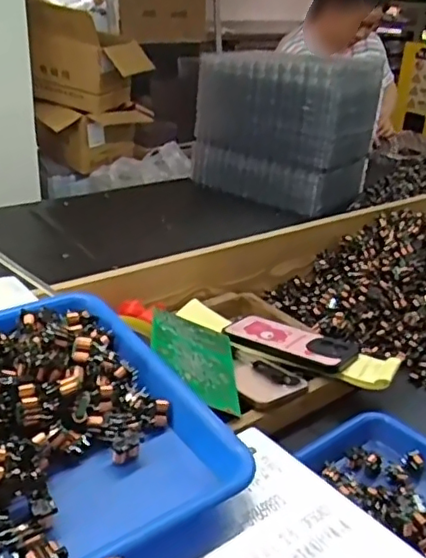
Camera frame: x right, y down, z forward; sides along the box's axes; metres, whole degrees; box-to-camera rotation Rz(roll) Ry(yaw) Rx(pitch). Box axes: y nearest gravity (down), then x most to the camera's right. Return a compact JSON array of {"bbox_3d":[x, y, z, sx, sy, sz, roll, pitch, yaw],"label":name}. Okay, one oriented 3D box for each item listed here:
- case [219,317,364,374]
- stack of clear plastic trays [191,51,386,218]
[{"bbox_3d":[0.096,0.081,0.771,0.166,0.011,0.088,13,22,28],"label":"case"},{"bbox_3d":[0.168,-0.350,1.381,0.339,0.300,0.248,25,33,36],"label":"stack of clear plastic trays"}]

